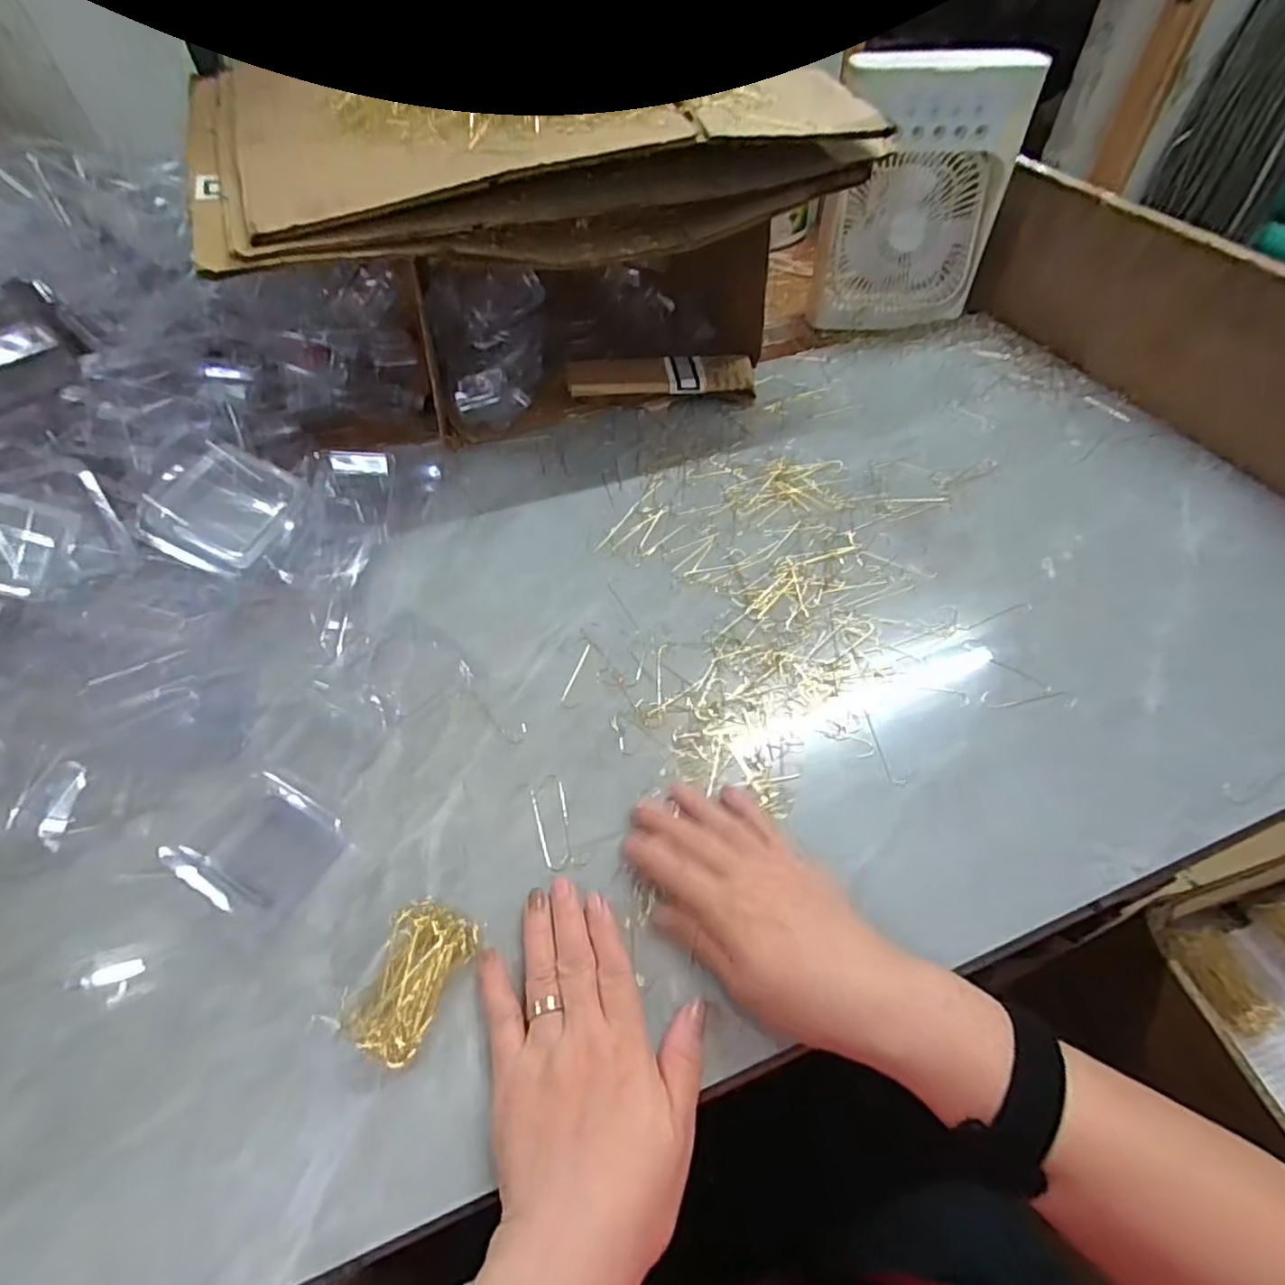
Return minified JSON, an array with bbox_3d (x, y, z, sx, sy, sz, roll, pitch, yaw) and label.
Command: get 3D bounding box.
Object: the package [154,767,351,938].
[{"bbox_3d":[-0.228,0.118,0.378,0.089,0.019,0.071,26,56,20],"label":"package"}]

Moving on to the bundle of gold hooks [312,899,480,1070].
[{"bbox_3d":[-0.123,0.175,0.336,0.050,0.017,0.071,20,55,16],"label":"bundle of gold hooks"}]

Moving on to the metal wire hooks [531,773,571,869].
[{"bbox_3d":[-0.055,0.109,0.391,0.020,0.004,0.061,-13,52,-9],"label":"metal wire hooks"}]

